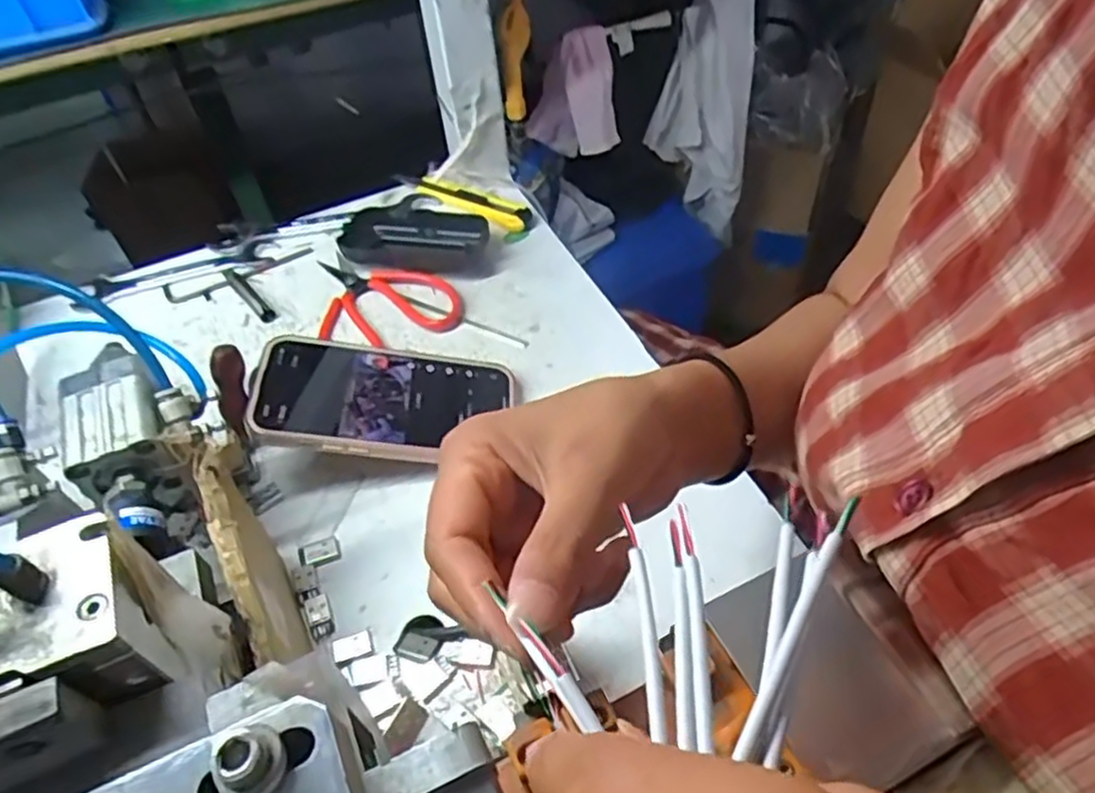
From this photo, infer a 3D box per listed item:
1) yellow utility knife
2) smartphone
[{"bbox_3d":[-0.067,-0.164,0.602,0.137,0.019,0.033,32,59,28],"label":"yellow utility knife"},{"bbox_3d":[-0.096,0.002,0.434,0.147,0.010,0.077,9,49,-12],"label":"smartphone"}]

